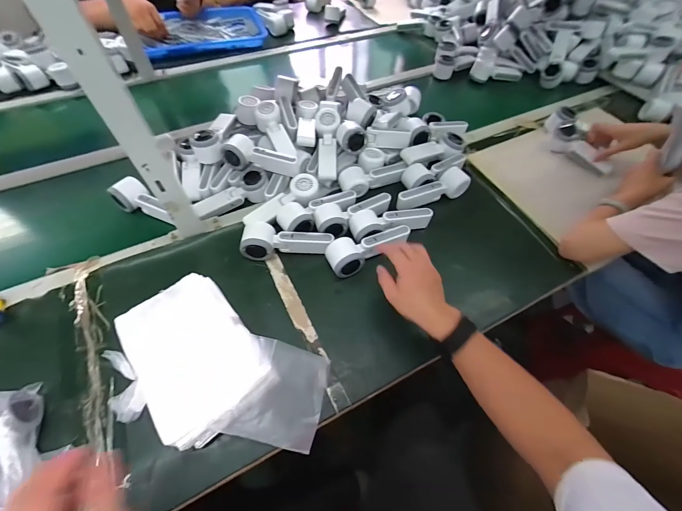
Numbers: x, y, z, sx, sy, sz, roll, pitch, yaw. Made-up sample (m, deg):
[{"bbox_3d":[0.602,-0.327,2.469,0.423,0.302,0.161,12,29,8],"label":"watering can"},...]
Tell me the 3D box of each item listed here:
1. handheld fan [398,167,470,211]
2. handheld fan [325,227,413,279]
[{"bbox_3d":[0.197,-0.140,0.655,0.162,0.040,0.049,-23,60,-16],"label":"handheld fan"},{"bbox_3d":[0.054,-0.018,0.572,0.162,0.039,0.061,-23,64,-13],"label":"handheld fan"}]

